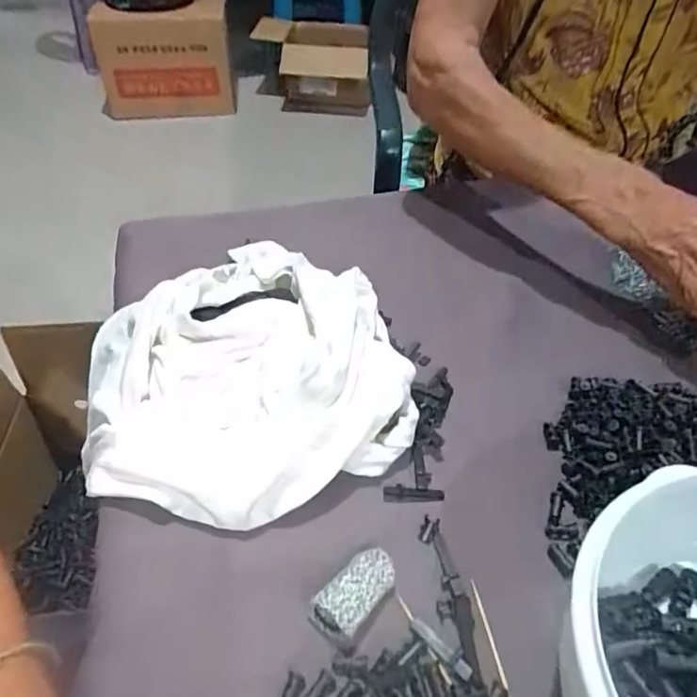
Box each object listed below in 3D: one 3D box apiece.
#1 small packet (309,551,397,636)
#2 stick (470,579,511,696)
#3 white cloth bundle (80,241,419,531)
[{"bbox_3d":[0.005,0.123,0.282,0.025,0.017,0.045,31,54,28],"label":"small packet"},{"bbox_3d":[0.070,0.142,0.266,0.004,0.004,0.061,-7,46,-5],"label":"stick"},{"bbox_3d":[-0.073,0.011,0.362,0.197,0.060,0.197,-1,46,1],"label":"white cloth bundle"}]

